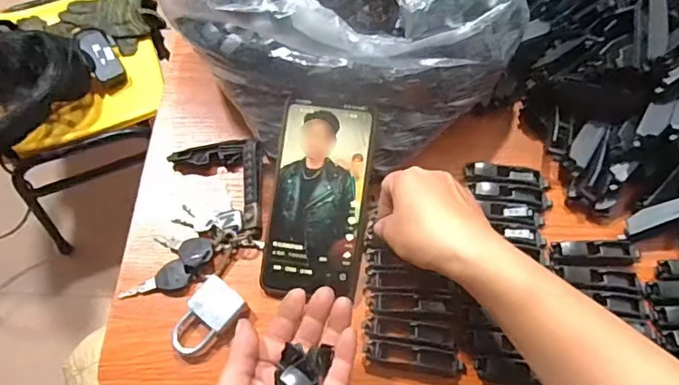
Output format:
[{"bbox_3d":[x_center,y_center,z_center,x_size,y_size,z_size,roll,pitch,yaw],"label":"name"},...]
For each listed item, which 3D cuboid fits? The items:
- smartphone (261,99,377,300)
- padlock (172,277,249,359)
[{"bbox_3d":[-0.016,0.004,0.430,0.077,0.009,0.159,9,86,7],"label":"smartphone"},{"bbox_3d":[-0.106,0.101,0.413,0.042,0.015,0.060,36,70,19],"label":"padlock"}]

